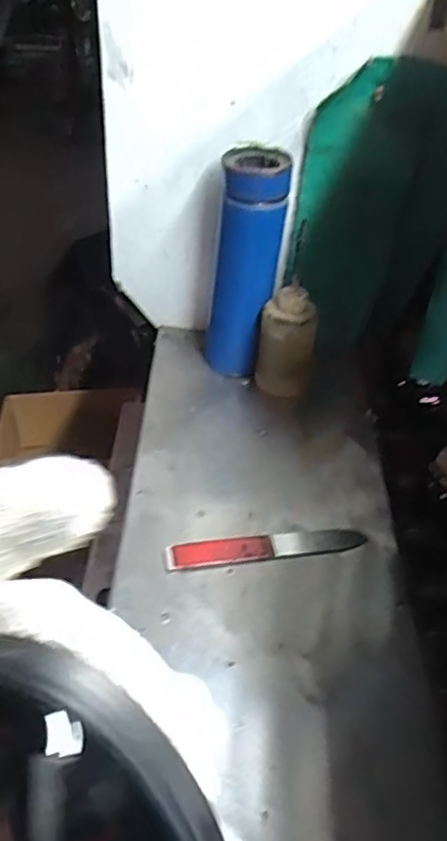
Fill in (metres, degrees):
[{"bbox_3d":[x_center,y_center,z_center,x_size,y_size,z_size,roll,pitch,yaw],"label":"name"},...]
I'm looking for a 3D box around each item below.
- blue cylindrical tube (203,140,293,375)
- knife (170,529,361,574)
[{"bbox_3d":[0.020,-0.148,0.636,0.073,0.217,0.065,6,43,4],"label":"blue cylindrical tube"},{"bbox_3d":[0.035,0.102,0.520,0.162,0.005,0.025,-6,44,-9],"label":"knife"}]

